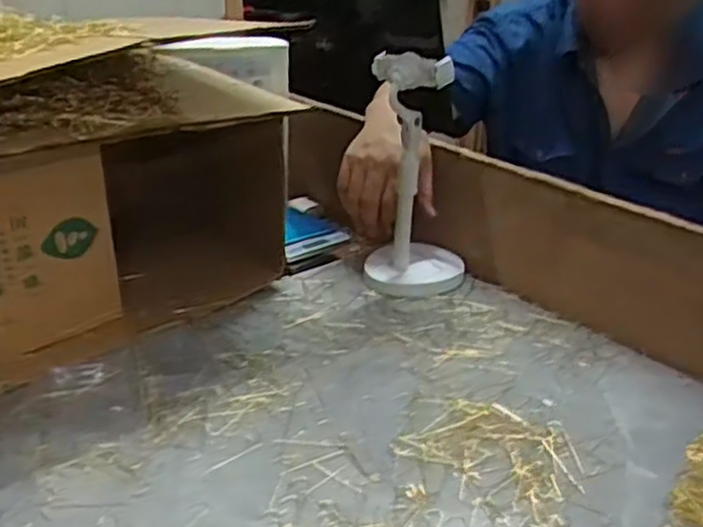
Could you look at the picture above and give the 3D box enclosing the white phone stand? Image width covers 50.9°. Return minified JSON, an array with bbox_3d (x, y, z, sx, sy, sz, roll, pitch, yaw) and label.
[{"bbox_3d":[0.080,-0.106,0.850,0.116,0.264,0.125,6,25,9],"label":"white phone stand"}]

